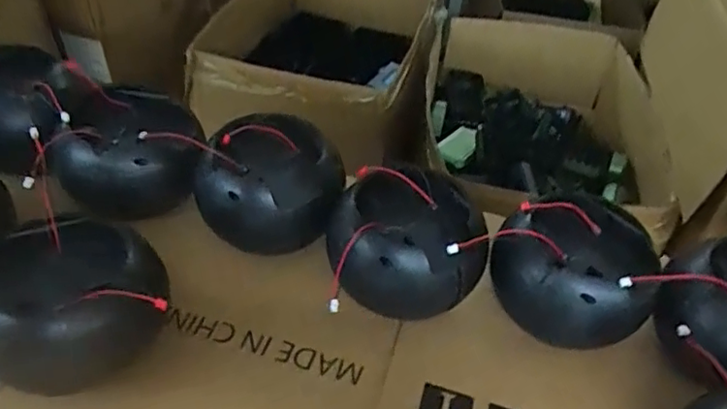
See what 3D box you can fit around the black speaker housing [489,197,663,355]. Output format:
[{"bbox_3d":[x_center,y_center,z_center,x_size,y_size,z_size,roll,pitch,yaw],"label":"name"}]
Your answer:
[{"bbox_3d":[0.164,0.048,0.510,0.137,0.083,0.119,9,42,9],"label":"black speaker housing"}]

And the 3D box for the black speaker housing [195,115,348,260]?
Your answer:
[{"bbox_3d":[-0.087,-0.020,0.567,0.129,0.089,0.101,-1,42,-2],"label":"black speaker housing"}]

